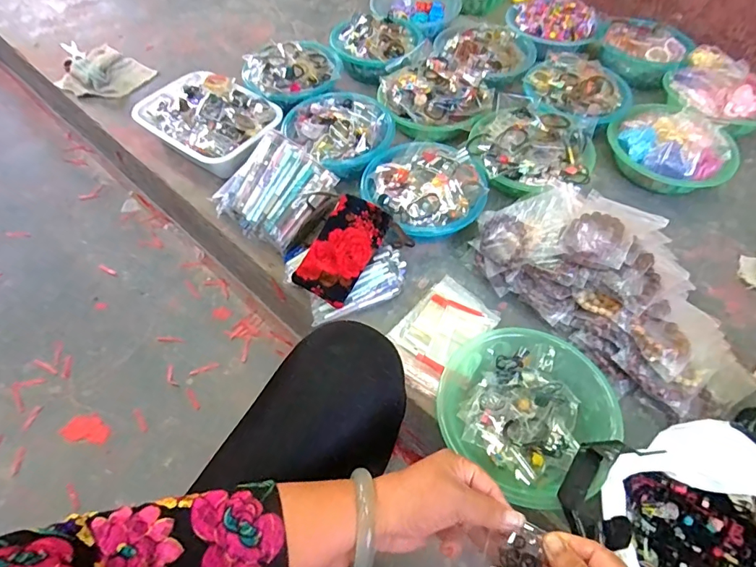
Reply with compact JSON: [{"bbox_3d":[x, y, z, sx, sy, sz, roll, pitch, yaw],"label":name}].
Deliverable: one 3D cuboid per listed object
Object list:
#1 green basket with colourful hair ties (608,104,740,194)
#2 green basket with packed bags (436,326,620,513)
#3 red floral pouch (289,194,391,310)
[{"bbox_3d":[0.576,-0.263,0.934,0.202,0.114,0.191,0,55,0],"label":"green basket with colourful hair ties"},{"bbox_3d":[0.206,0.168,0.644,0.224,0.068,0.227,0,55,0],"label":"green basket with packed bags"},{"bbox_3d":[-0.055,-0.056,0.753,0.093,0.016,0.173,30,75,-4],"label":"red floral pouch"}]

